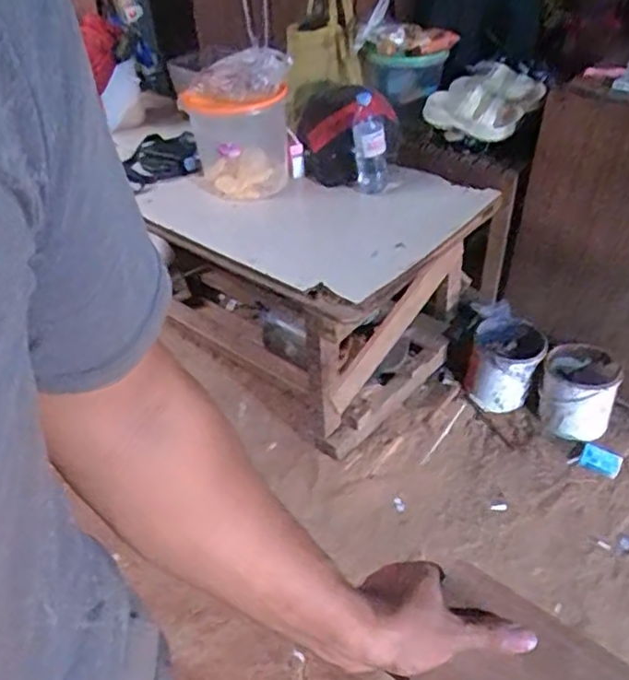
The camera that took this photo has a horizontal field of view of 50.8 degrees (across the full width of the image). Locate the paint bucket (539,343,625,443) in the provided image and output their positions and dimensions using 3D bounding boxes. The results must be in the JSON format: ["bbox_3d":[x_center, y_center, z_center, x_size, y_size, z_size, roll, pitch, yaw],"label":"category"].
[{"bbox_3d":[0.693,0.142,1.756,0.190,0.196,0.178,19,45,21],"label":"paint bucket"}]

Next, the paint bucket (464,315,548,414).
[{"bbox_3d":[0.529,0.073,1.854,0.184,0.206,0.194,0,41,0],"label":"paint bucket"}]

